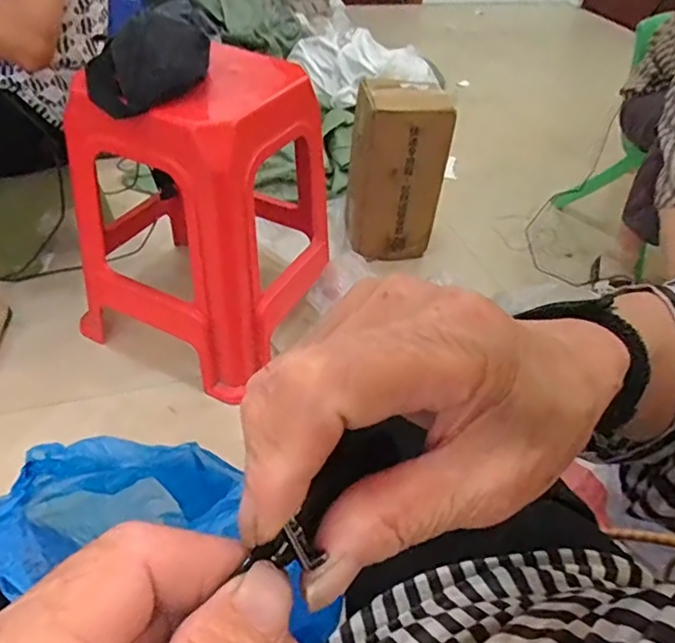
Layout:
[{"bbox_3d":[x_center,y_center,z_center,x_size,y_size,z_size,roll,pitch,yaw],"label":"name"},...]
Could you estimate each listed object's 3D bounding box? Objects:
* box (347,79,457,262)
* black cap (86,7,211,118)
[{"bbox_3d":[0.128,-0.326,1.281,0.194,0.368,0.136,3,42,-2],"label":"box"},{"bbox_3d":[-0.266,-0.387,0.843,0.091,0.101,0.195,24,46,20],"label":"black cap"}]

